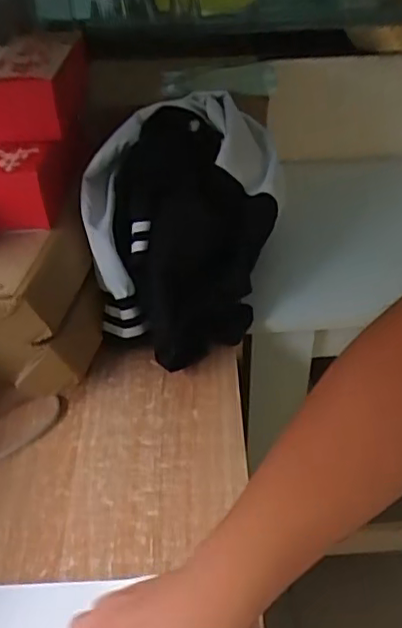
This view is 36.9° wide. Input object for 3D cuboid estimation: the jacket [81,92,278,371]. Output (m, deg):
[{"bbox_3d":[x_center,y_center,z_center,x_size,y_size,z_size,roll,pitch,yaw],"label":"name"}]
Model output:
[{"bbox_3d":[-0.021,-0.095,0.693,0.206,0.214,0.263,3,41,6],"label":"jacket"}]

